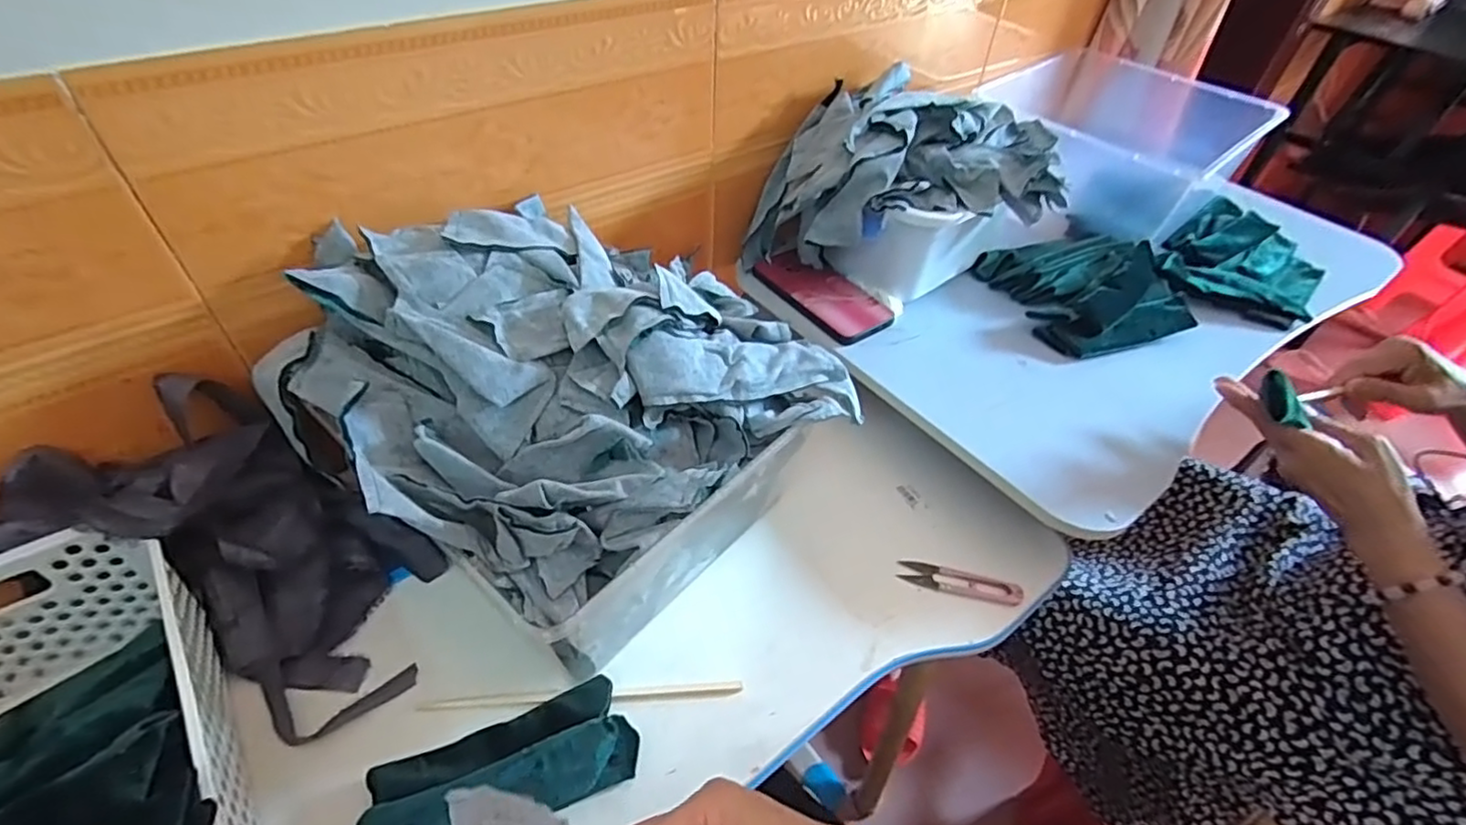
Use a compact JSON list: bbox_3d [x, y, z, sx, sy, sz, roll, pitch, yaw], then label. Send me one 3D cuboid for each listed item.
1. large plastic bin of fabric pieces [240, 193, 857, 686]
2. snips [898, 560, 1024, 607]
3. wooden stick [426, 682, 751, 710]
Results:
[{"bbox_3d":[-0.122,-0.010,0.511,0.336,0.200,0.324,33,52,24],"label":"large plastic bin of fabric pieces"},{"bbox_3d":[0.194,0.144,0.554,0.100,0.008,0.024,14,47,8],"label":"snips"},{"bbox_3d":[-0.107,0.204,0.467,0.224,0.005,0.009,0,46,-5],"label":"wooden stick"}]

